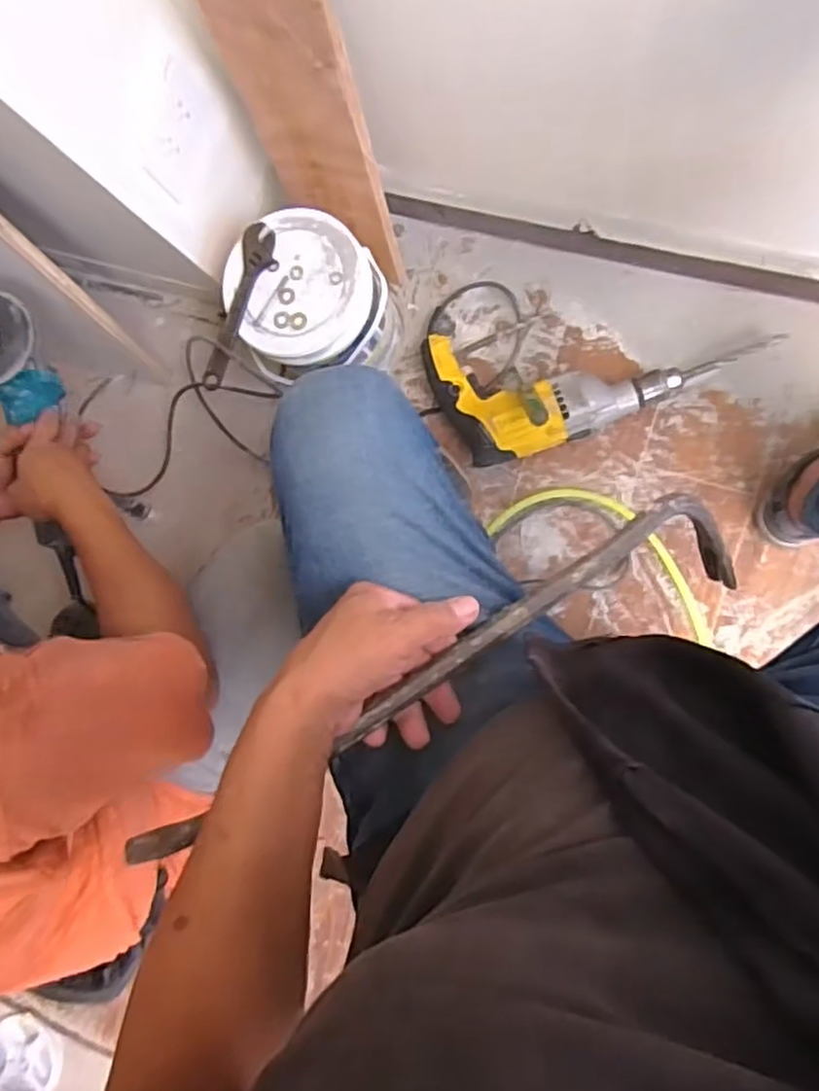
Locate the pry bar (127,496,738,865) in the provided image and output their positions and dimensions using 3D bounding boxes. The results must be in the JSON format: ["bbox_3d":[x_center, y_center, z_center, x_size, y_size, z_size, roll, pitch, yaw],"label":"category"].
[{"bbox_3d":[0.032,0.094,0.486,0.451,0.045,0.073,-28,83,-11],"label":"pry bar"}]

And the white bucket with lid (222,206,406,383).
[{"bbox_3d":[-0.110,-0.297,0.918,0.174,0.200,0.168,10,91,11],"label":"white bucket with lid"}]

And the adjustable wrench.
[{"bbox_3d":[-0.196,-0.278,0.843,0.050,0.022,0.196,18,93,11],"label":"adjustable wrench"}]

